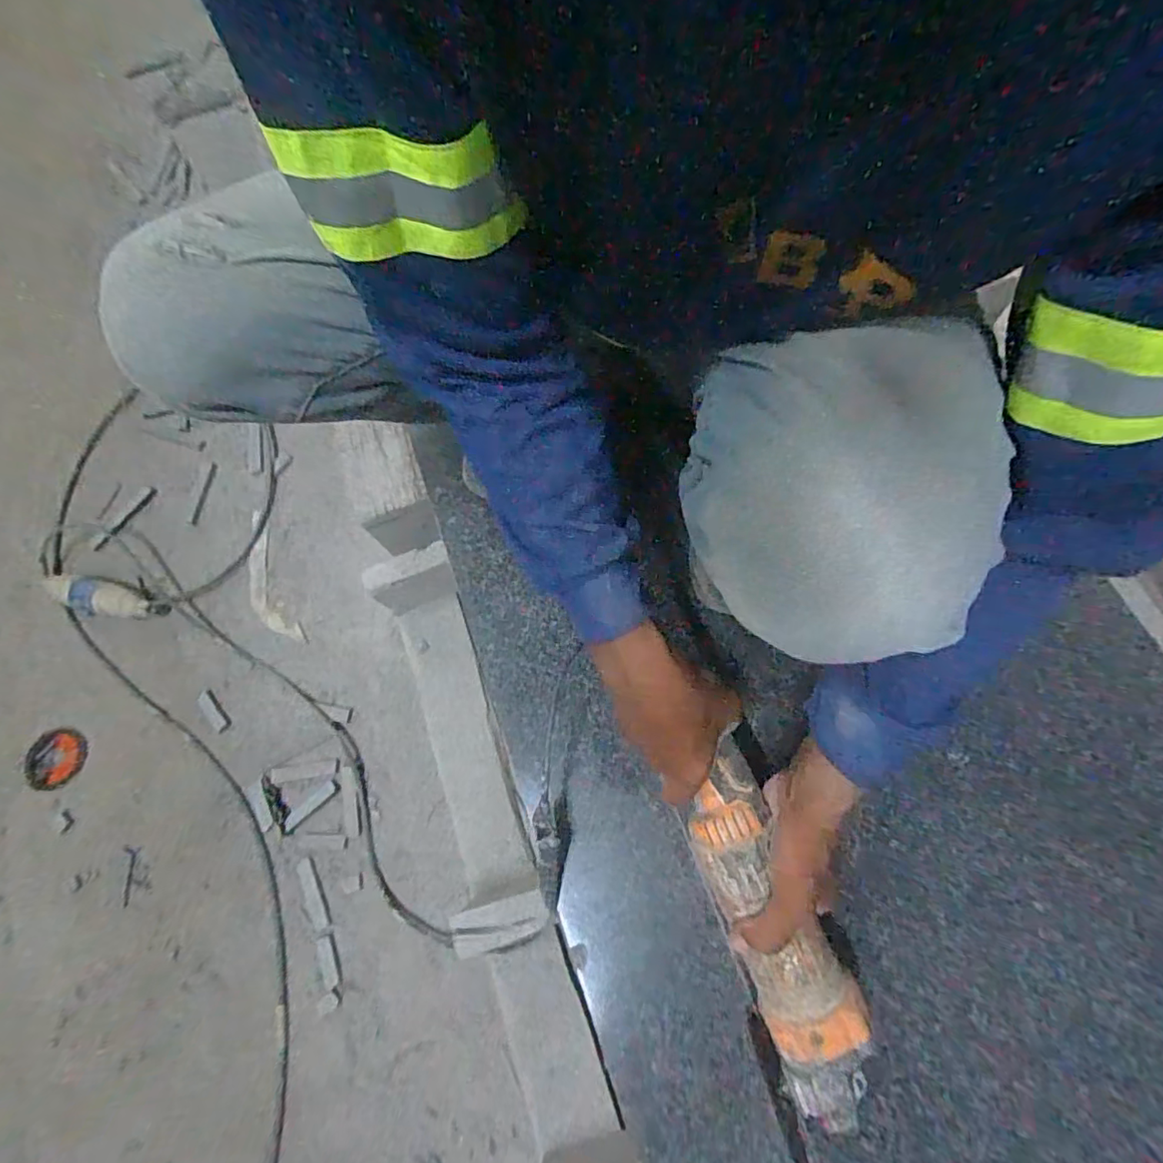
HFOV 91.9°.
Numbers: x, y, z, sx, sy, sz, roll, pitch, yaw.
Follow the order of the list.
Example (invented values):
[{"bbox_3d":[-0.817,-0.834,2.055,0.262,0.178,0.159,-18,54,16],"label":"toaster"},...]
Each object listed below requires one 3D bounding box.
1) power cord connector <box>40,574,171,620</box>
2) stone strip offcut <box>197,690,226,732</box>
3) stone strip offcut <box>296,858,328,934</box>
[{"bbox_3d":[-0.698,0.027,0.824,0.173,0.036,0.058,14,74,9],"label":"power cord connector"},{"bbox_3d":[-0.509,0.179,0.772,0.018,0.007,0.061,-35,71,-11],"label":"stone strip offcut"},{"bbox_3d":[-0.334,0.388,0.695,0.021,0.004,0.084,-26,70,-8],"label":"stone strip offcut"}]

